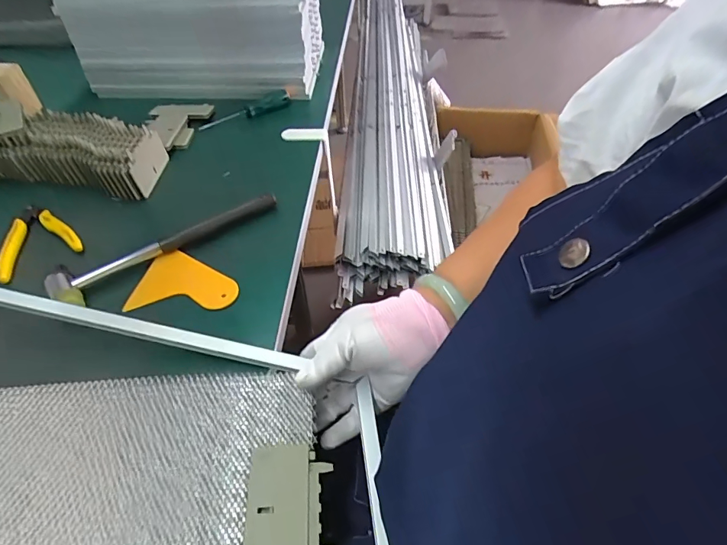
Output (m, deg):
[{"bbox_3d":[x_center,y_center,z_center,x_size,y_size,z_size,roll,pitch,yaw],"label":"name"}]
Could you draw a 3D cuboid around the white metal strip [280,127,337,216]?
[{"bbox_3d":[-0.074,-0.140,0.634,0.063,0.144,0.027,-13,49,-10],"label":"white metal strip"}]

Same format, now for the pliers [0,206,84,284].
[{"bbox_3d":[-0.352,-0.040,0.461,0.078,0.014,0.103,-32,55,-24],"label":"pliers"}]

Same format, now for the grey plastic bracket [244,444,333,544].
[{"bbox_3d":[-0.050,0.159,0.292,0.054,0.010,0.084,-4,48,-2],"label":"grey plastic bracket"}]

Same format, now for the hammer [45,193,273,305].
[{"bbox_3d":[-0.189,-0.027,0.440,0.225,0.024,0.042,-27,53,-21],"label":"hammer"}]

